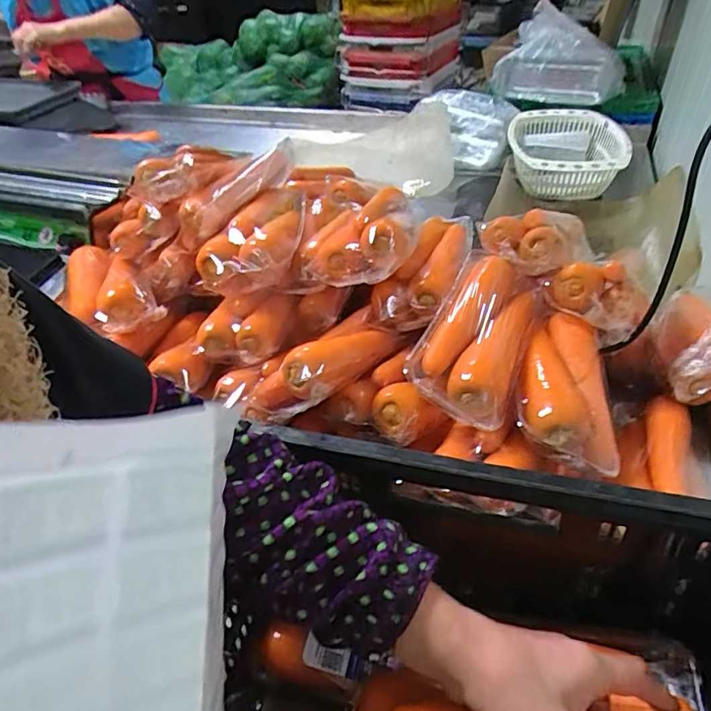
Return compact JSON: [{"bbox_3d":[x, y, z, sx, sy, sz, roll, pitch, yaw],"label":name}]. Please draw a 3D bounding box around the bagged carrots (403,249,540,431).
[{"bbox_3d":[0.119,-0.027,0.498,0.088,0.039,0.212,15,46,20],"label":"bagged carrots"}]

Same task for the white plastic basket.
[{"bbox_3d":[0.454,-0.452,1.132,0.231,0.085,0.367,10,44,15],"label":"white plastic basket"}]

